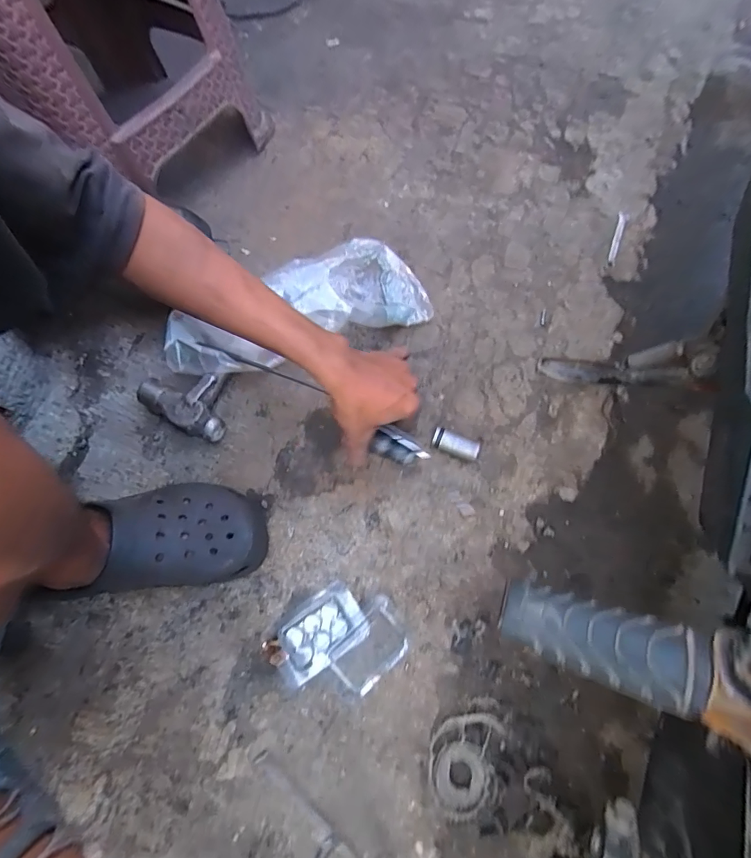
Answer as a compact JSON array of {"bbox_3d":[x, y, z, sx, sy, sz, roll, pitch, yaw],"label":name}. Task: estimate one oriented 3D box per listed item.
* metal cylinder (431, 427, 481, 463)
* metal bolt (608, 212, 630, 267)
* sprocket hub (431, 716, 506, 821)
[{"bbox_3d":[0.100,0.022,0.543,0.060,0.028,0.026,19,72,10],"label":"metal cylinder"},{"bbox_3d":[0.365,-0.287,0.651,0.015,0.017,0.115,21,72,10],"label":"metal bolt"},{"bbox_3d":[0.089,0.338,0.437,0.069,0.006,0.092,14,71,8],"label":"sprocket hub"}]

